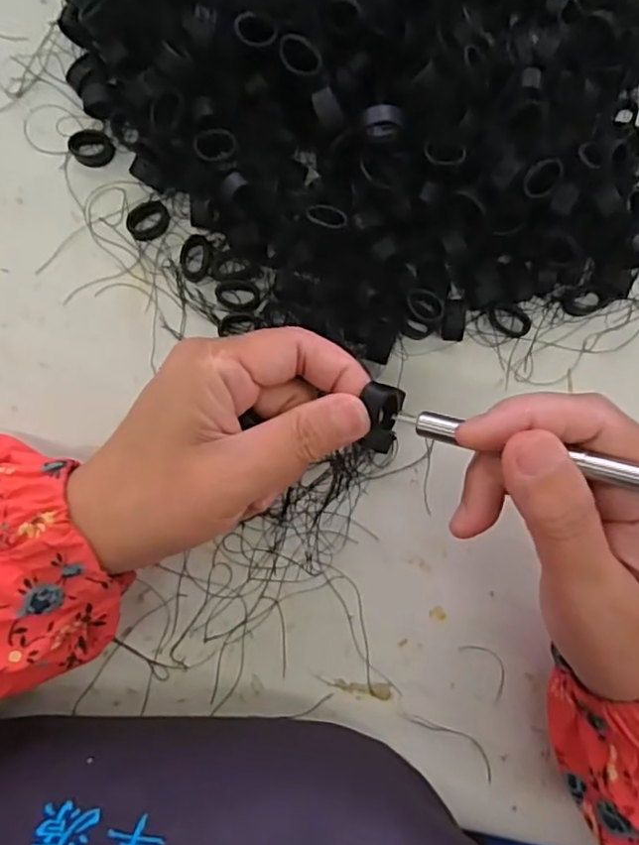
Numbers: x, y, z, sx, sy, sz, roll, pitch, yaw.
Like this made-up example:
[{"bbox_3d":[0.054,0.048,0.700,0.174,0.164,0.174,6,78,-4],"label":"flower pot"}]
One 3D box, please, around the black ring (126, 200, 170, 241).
[{"bbox_3d":[-0.086,-0.101,0.309,0.022,0.005,0.016,-34,89,-2],"label":"black ring"}]

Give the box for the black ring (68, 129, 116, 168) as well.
[{"bbox_3d":[-0.114,-0.138,0.308,0.020,0.008,0.016,15,88,0],"label":"black ring"}]

